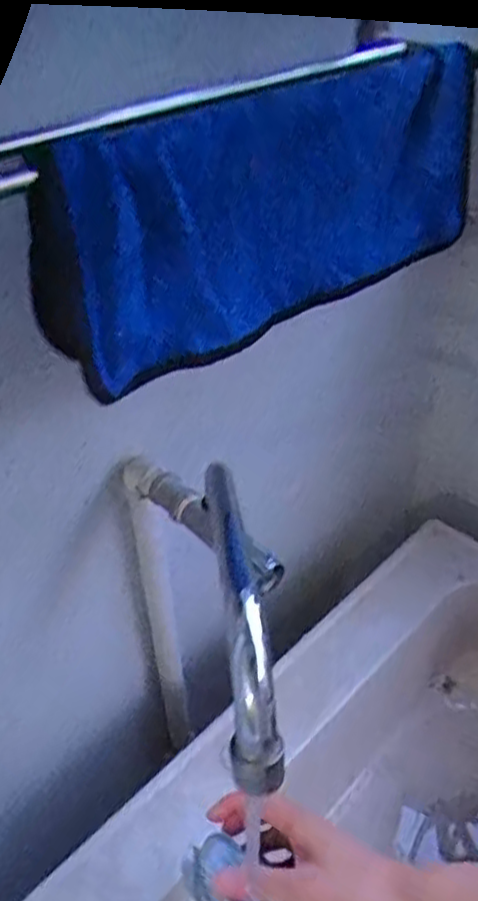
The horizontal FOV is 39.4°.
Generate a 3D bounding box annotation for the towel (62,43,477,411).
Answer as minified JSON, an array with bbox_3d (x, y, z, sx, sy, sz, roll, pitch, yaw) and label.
[{"bbox_3d":[0.027,-0.166,0.442,0.335,0.130,0.064,-29,46,-29],"label":"towel"}]

